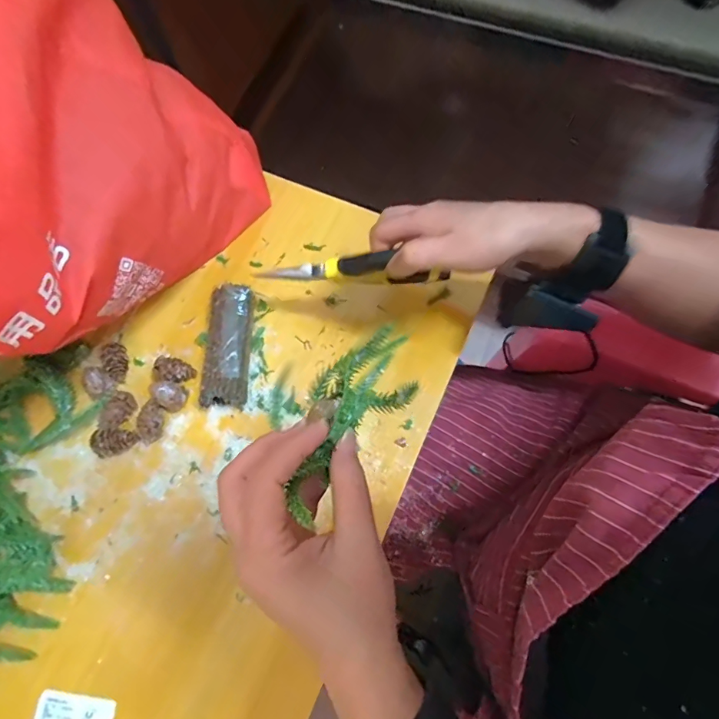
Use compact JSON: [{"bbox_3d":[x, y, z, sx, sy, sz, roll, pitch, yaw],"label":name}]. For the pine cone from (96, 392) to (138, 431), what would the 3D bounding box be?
[{"bbox_3d":[-0.209,0.044,0.382,0.022,0.021,0.035,40,77,13],"label":"pine cone"}]

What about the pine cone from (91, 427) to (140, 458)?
[{"bbox_3d":[-0.207,0.069,0.374,0.034,0.014,0.021,-12,72,-2],"label":"pine cone"}]

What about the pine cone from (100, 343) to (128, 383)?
[{"bbox_3d":[-0.216,0.001,0.395,0.019,0.021,0.033,-26,73,-7],"label":"pine cone"}]

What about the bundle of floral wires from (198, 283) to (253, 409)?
[{"bbox_3d":[-0.115,-0.013,0.394,0.038,0.026,0.109,-1,72,1],"label":"bundle of floral wires"}]

